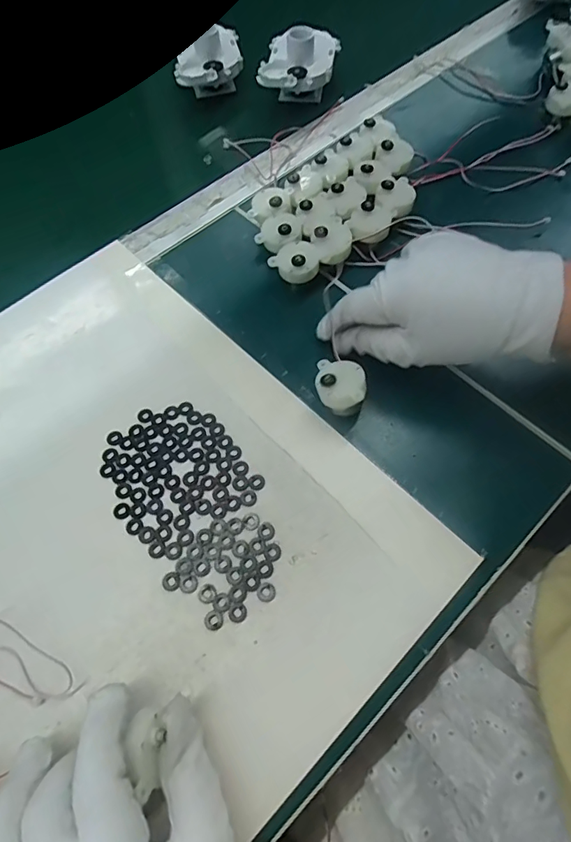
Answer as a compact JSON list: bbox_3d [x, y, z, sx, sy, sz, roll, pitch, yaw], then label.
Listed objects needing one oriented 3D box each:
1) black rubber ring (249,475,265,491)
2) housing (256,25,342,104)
[{"bbox_3d":[-0.019,0.039,0.298,0.010,0.004,0.011,-1,64,2],"label":"black rubber ring"},{"bbox_3d":[0.014,-0.363,0.469,0.069,0.050,0.082,8,65,7],"label":"housing"}]

